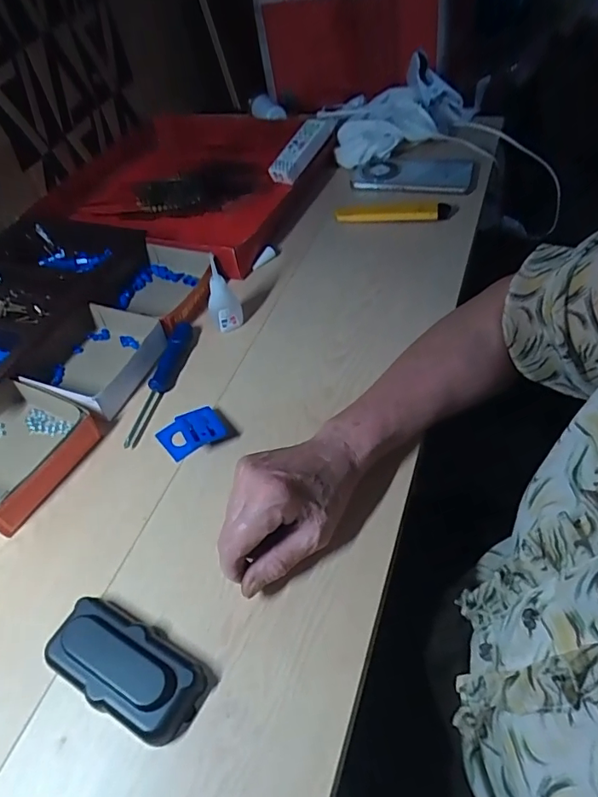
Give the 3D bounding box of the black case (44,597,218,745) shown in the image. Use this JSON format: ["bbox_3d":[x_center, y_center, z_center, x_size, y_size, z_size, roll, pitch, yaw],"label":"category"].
[{"bbox_3d":[-0.114,0.176,0.330,0.107,0.026,0.051,21,56,20],"label":"black case"}]

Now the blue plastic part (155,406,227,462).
[{"bbox_3d":[-0.098,0.032,0.458,0.056,0.018,0.043,-24,54,-14],"label":"blue plastic part"}]

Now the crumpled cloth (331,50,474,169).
[{"bbox_3d":[0.172,-0.485,0.848,0.149,0.068,0.306,30,59,25],"label":"crumpled cloth"}]

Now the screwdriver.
[{"bbox_3d":[-0.138,-0.019,0.500,0.020,0.021,0.156,8,52,11],"label":"screwdriver"}]

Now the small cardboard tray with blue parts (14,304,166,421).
[{"bbox_3d":[-0.207,-0.042,0.518,0.114,0.032,0.126,20,56,19],"label":"small cardboard tray with blue parts"}]

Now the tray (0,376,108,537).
[{"bbox_3d":[-0.264,0.042,0.451,0.135,0.036,0.126,18,55,18],"label":"tray"}]

